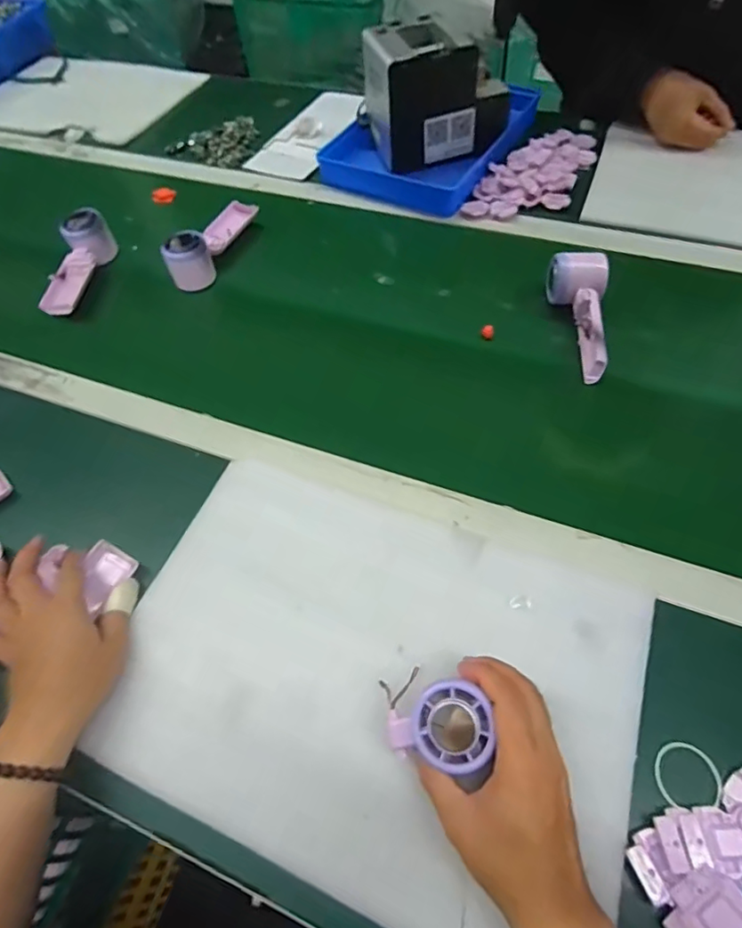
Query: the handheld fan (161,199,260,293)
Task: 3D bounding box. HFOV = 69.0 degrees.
[{"bbox_3d":[-0.212,-0.304,0.722,0.048,0.054,0.169,18,60,15],"label":"handheld fan"}]

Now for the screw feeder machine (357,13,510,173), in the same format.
[{"bbox_3d":[0.091,-0.529,0.786,0.191,0.152,0.133,-10,57,-3],"label":"screw feeder machine"}]

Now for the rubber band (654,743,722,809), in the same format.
[{"bbox_3d":[0.219,0.213,0.372,0.044,0.004,0.039,-2,57,2],"label":"rubber band"}]

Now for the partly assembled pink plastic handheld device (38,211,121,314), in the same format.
[{"bbox_3d":[-0.389,-0.267,0.710,0.043,0.055,0.154,5,57,7],"label":"partly assembled pink plastic handheld device"}]

